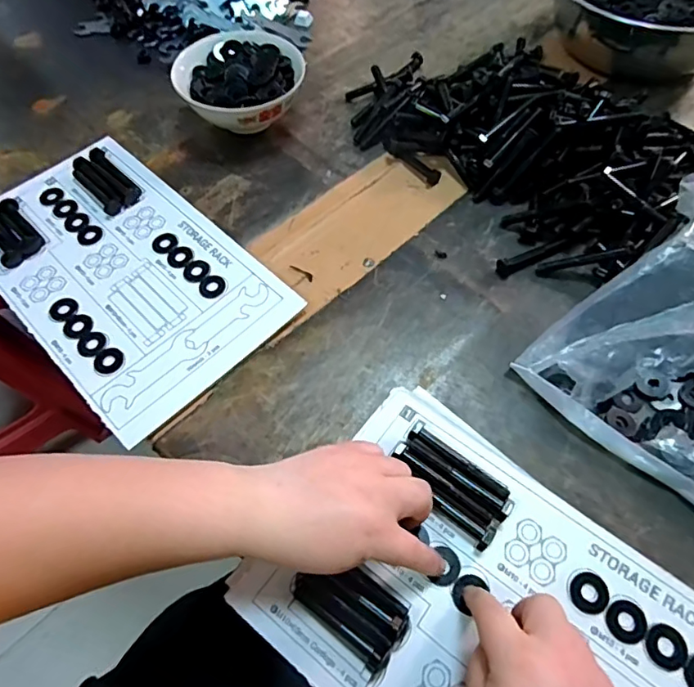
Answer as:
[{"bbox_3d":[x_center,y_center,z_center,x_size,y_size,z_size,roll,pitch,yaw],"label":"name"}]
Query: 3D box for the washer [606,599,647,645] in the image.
[{"bbox_3d":[0.175,0.174,0.323,0.023,0.004,0.024,0,60,1],"label":"washer"}]

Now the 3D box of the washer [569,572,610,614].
[{"bbox_3d":[0.156,0.160,0.332,0.024,0.004,0.023,0,60,1],"label":"washer"}]

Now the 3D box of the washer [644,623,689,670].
[{"bbox_3d":[0.196,0.186,0.318,0.024,0.004,0.023,0,60,1],"label":"washer"}]

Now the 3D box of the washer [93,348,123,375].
[{"bbox_3d":[-0.200,0.015,0.435,0.023,0.004,0.023,0,60,1],"label":"washer"}]

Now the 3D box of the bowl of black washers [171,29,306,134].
[{"bbox_3d":[-0.115,-0.284,0.580,0.134,0.058,0.141,0,60,1],"label":"bowl of black washers"}]

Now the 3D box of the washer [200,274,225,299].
[{"bbox_3d":[-0.123,-0.052,0.471,0.023,0.004,0.024,0,60,1],"label":"washer"}]

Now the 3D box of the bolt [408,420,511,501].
[{"bbox_3d":[0.081,0.084,0.373,0.079,0.013,0.014,30,65,17],"label":"bolt"}]

